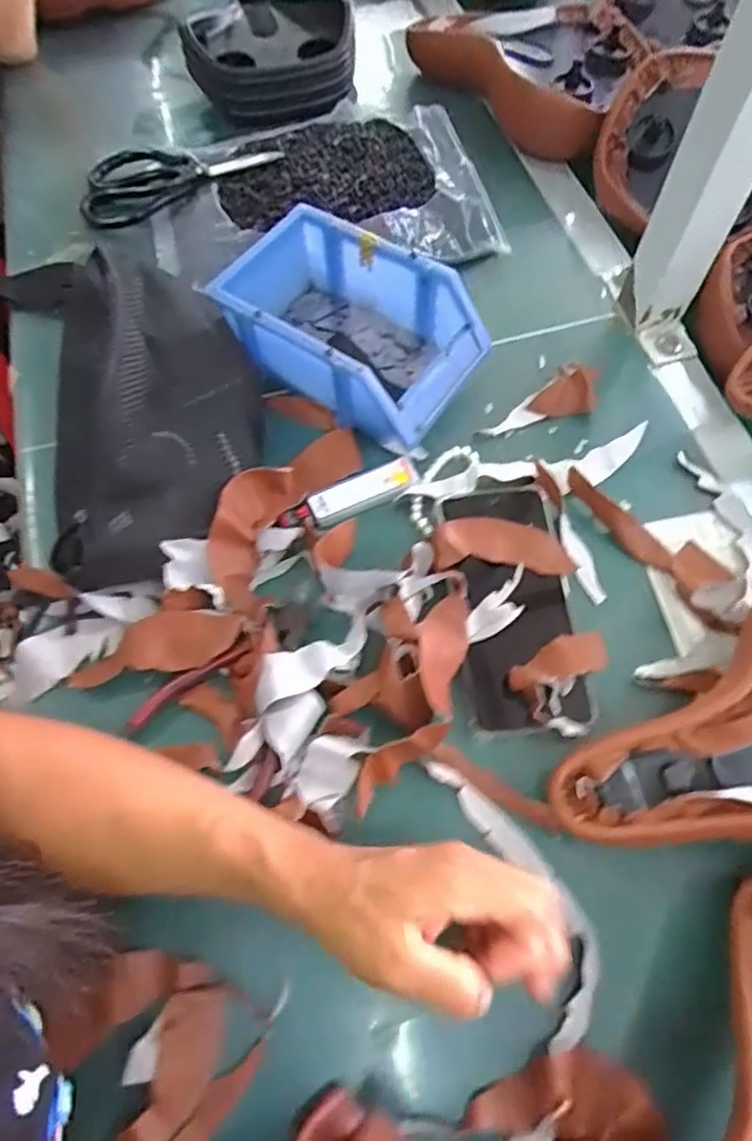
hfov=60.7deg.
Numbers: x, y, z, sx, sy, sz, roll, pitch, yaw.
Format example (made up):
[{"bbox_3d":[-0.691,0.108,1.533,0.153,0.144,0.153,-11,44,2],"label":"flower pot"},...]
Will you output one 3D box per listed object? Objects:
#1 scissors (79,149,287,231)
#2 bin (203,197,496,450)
[{"bbox_3d":[-0.188,-0.379,0.601,0.184,0.019,0.080,-20,74,4],"label":"scissors"},{"bbox_3d":[-0.017,-0.181,0.475,0.180,0.064,0.120,32,69,13],"label":"bin"}]

